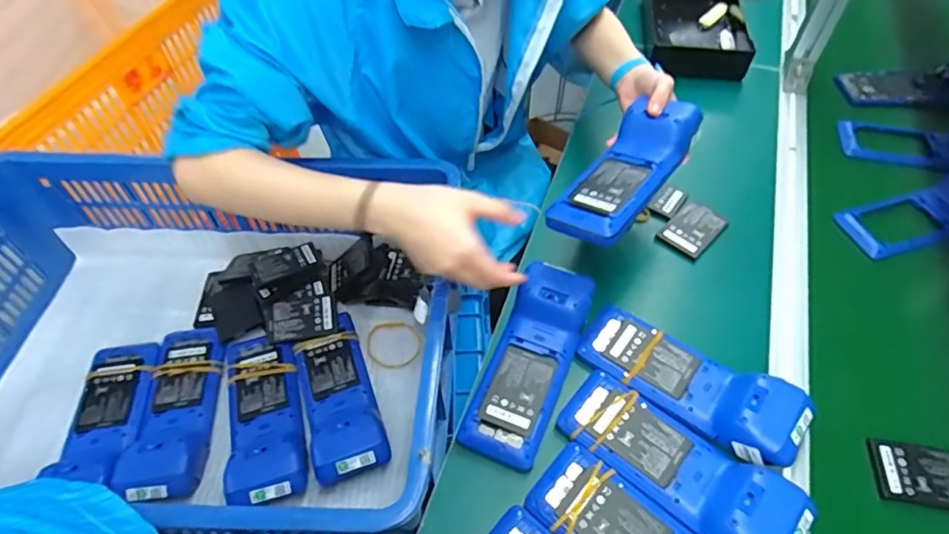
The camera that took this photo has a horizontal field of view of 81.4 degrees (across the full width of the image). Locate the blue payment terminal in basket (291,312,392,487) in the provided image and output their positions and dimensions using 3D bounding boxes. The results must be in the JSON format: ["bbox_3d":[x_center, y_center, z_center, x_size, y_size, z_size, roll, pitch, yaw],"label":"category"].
[{"bbox_3d":[-0.166,0.150,0.664,0.081,0.042,0.220,-18,42,-11],"label":"blue payment terminal in basket"}]

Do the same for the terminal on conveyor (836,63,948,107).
[{"bbox_3d":[0.705,-0.299,0.875,0.214,0.053,0.079,1,53,2],"label":"terminal on conveyor"}]

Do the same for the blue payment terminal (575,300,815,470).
[{"bbox_3d":[0.222,0.117,0.577,0.227,0.054,0.089,34,61,24],"label":"blue payment terminal"}]

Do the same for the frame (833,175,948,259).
[{"bbox_3d":[0.582,-0.067,0.728,0.183,0.038,0.083,-20,54,5],"label":"frame"}]

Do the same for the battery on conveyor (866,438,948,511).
[{"bbox_3d":[0.435,0.201,0.535,0.090,0.010,0.062,9,54,8],"label":"battery on conveyor"}]

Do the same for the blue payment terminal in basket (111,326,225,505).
[{"bbox_3d":[-0.352,0.160,0.652,0.089,0.050,0.221,-8,53,-4],"label":"blue payment terminal in basket"}]

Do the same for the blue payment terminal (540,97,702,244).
[{"bbox_3d":[0.171,-0.113,0.607,0.080,0.039,0.222,30,59,22],"label":"blue payment terminal"}]

